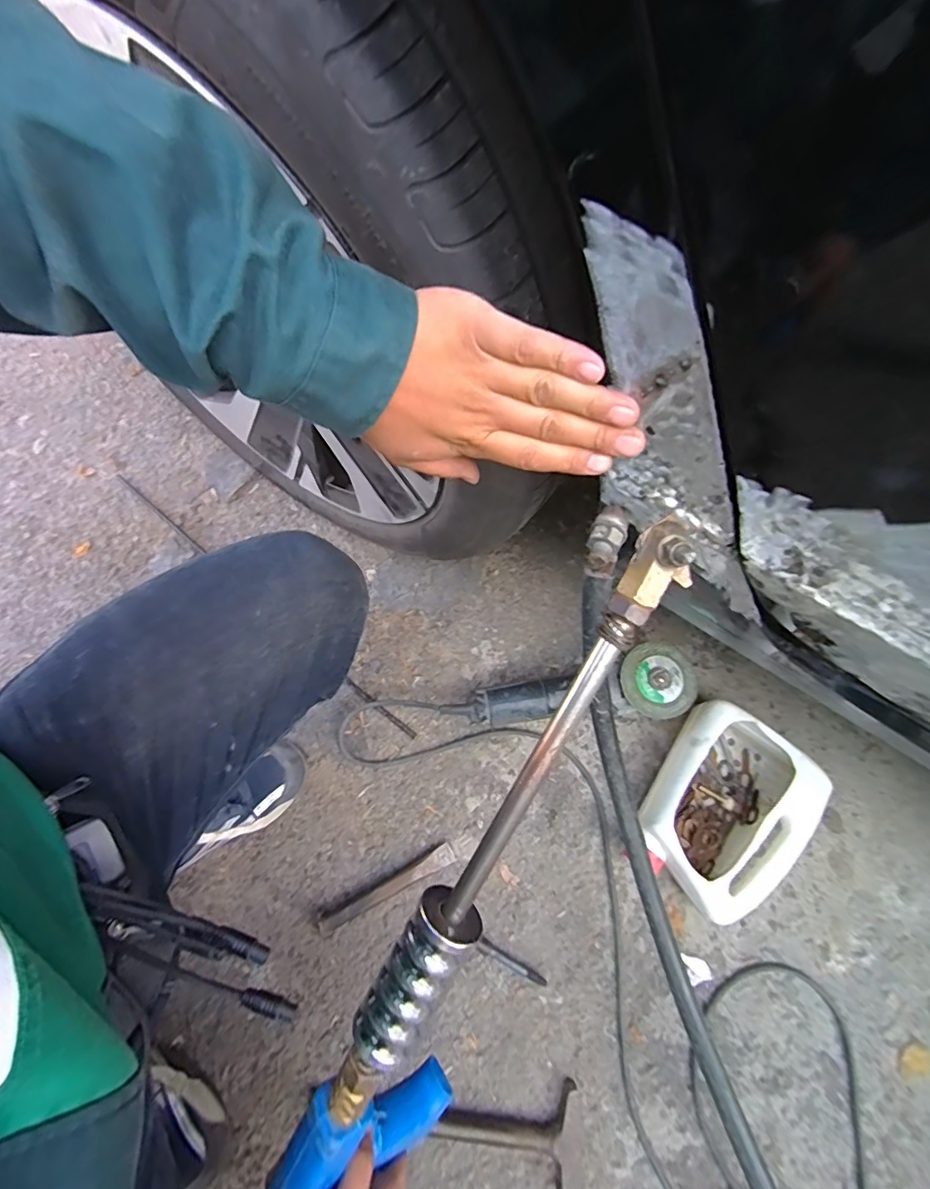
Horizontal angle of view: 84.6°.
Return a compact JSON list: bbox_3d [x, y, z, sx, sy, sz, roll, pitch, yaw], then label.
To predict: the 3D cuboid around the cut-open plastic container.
[{"bbox_3d":[0.322,0.270,0.635,0.167,0.094,0.216,34,72,11],"label":"cut-open plastic container"}]

